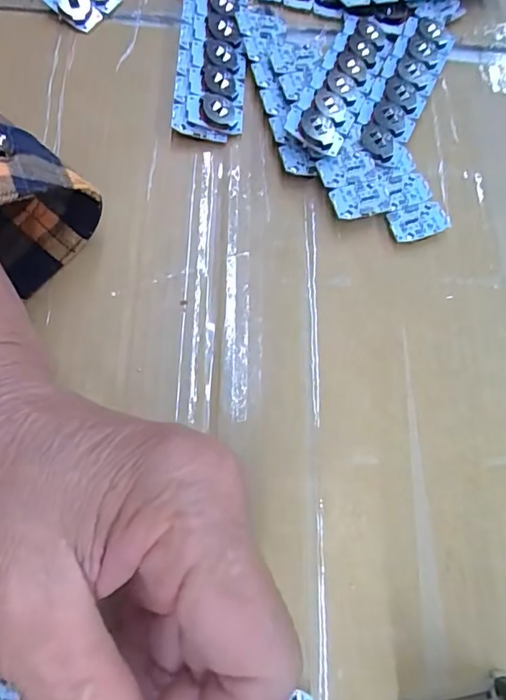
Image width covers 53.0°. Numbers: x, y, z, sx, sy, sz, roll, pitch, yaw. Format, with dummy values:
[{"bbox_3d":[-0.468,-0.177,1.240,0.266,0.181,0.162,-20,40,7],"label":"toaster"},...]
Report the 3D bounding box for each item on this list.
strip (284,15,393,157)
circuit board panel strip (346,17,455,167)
[{"bbox_3d":[0.047,-0.142,0.267,0.029,0.005,0.104,27,64,-5],"label":"strip"},{"bbox_3d":[0.082,-0.143,0.277,0.029,0.010,0.107,25,70,7],"label":"circuit board panel strip"}]

